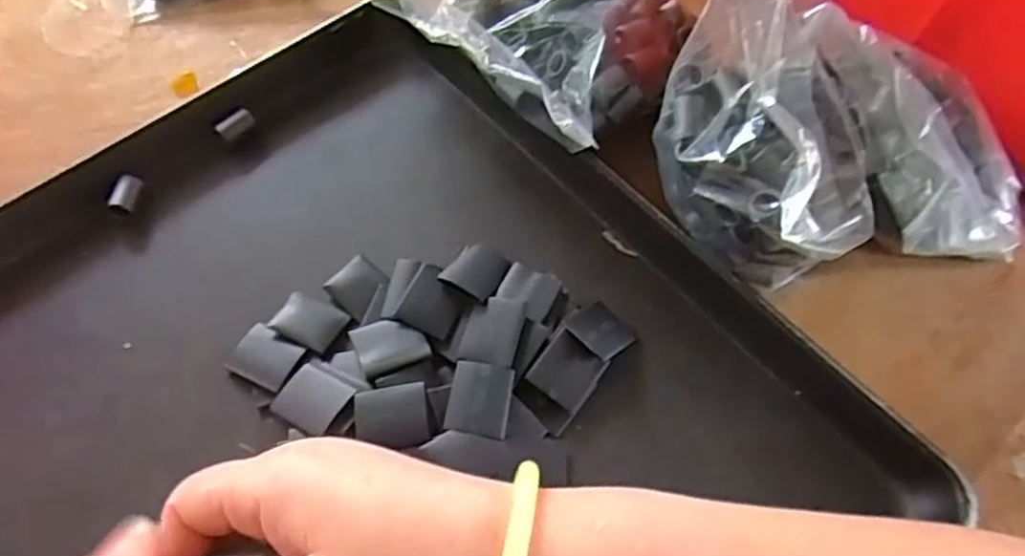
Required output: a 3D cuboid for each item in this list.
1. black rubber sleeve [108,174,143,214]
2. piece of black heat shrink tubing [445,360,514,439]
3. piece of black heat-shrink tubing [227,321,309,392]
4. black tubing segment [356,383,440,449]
[{"bbox_3d":[-0.196,-0.042,0.382,0.011,0.008,0.019,14,61,7],"label":"black rubber sleeve"},{"bbox_3d":[-0.014,0.052,0.323,0.025,0.009,0.032,8,60,3],"label":"piece of black heat shrink tubing"},{"bbox_3d":[-0.112,0.037,0.342,0.031,0.007,0.024,25,63,13],"label":"piece of black heat-shrink tubing"},{"bbox_3d":[-0.049,0.058,0.314,0.033,0.006,0.026,-8,61,-6],"label":"black tubing segment"}]

